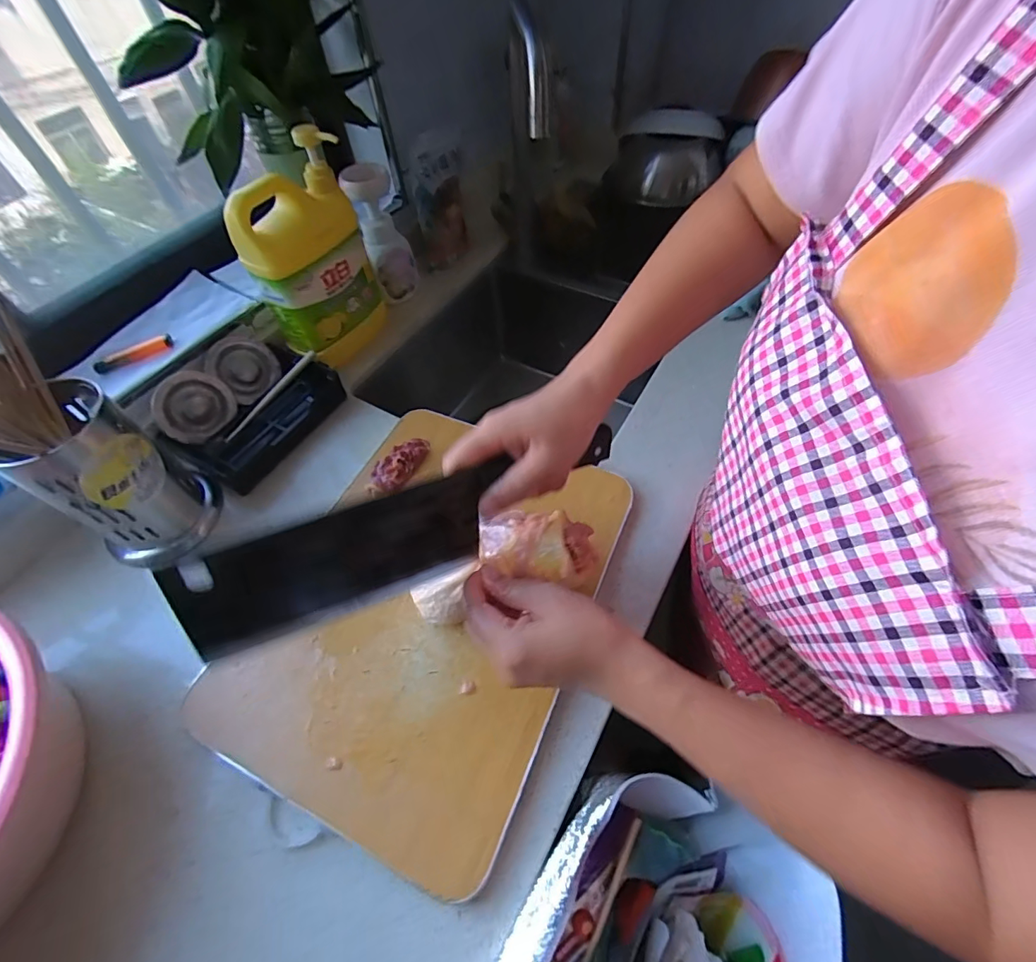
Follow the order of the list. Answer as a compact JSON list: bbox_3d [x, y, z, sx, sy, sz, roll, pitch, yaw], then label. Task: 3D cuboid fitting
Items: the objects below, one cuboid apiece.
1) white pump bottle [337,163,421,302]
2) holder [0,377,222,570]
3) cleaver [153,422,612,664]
[{"bbox_3d":[-0.189,-0.349,0.664,0.067,0.167,0.078,-14,58,-8],"label":"white pump bottle"},{"bbox_3d":[-0.393,-0.001,0.460,0.105,0.166,0.110,29,62,18],"label":"holder"},{"bbox_3d":[-0.061,0.030,0.319,0.285,0.086,0.024,-22,40,-23],"label":"cleaver"}]

